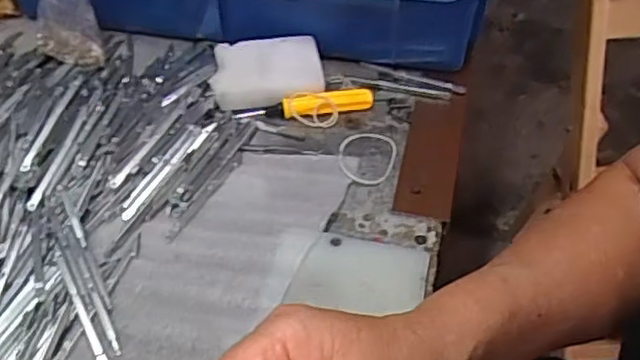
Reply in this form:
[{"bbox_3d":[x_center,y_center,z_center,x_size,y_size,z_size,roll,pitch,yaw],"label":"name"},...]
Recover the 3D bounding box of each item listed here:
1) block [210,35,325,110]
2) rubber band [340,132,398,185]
[{"bbox_3d":[-0.041,-0.086,0.531,0.084,0.028,0.060,-3,45,-3],"label":"block"},{"bbox_3d":[0.034,-0.017,0.482,0.042,0.006,0.053,10,46,10],"label":"rubber band"}]

